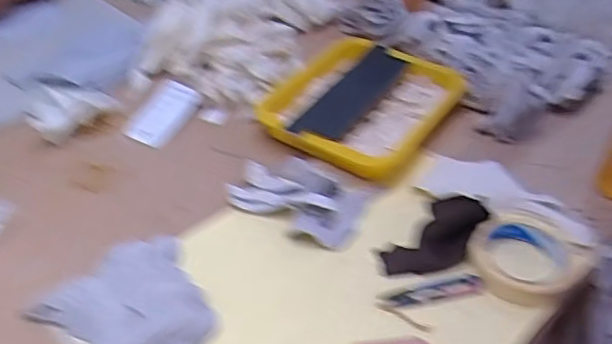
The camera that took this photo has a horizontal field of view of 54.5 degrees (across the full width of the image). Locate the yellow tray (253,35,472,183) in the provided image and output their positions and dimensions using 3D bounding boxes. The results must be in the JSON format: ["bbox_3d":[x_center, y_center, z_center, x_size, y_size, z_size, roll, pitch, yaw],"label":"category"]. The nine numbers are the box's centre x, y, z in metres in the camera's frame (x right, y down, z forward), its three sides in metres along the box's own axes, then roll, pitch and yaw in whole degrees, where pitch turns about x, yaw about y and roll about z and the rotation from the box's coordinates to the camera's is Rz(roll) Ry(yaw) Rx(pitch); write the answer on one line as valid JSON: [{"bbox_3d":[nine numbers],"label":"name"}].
[{"bbox_3d":[0.071,-0.092,0.789,0.210,0.036,0.269,25,43,23],"label":"yellow tray"}]

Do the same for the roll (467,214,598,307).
[{"bbox_3d":[0.228,0.085,0.609,0.122,0.026,0.103,-29,49,-34],"label":"roll"}]

